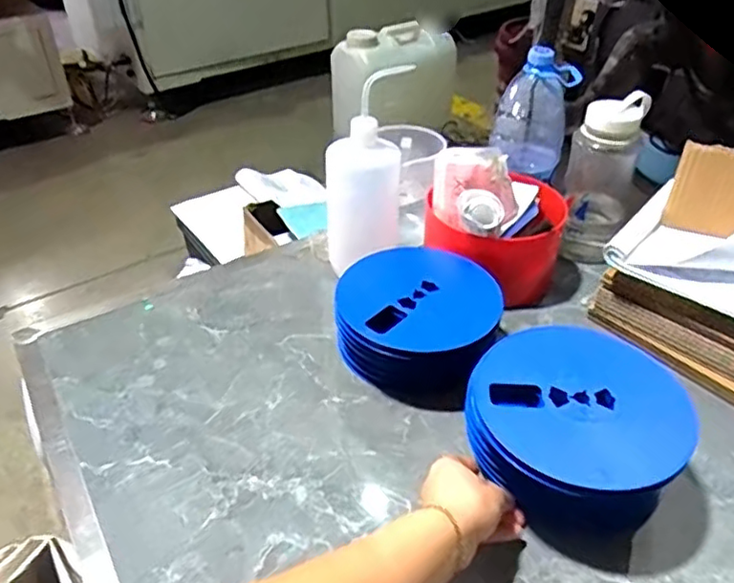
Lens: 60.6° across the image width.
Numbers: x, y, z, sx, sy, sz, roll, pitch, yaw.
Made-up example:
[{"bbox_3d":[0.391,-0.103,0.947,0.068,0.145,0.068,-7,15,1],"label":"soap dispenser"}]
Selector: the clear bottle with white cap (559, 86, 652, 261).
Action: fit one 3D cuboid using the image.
[{"bbox_3d":[0.303,-0.144,0.823,0.086,0.210,0.087,19,43,21],"label":"clear bottle with white cap"}]

